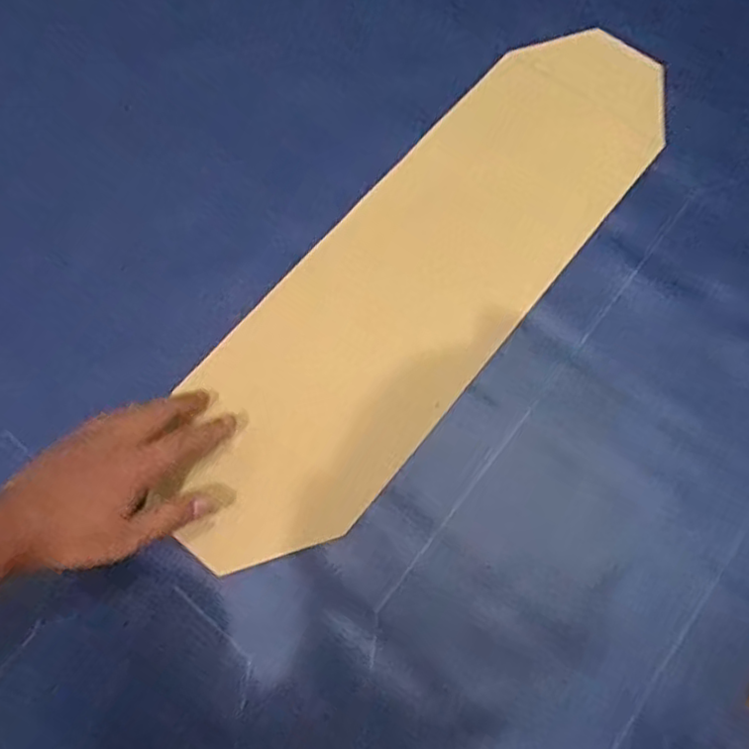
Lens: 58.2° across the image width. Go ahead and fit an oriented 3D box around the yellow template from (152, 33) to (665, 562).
[{"bbox_3d":[0.052,-0.097,0.590,0.183,0.009,0.594,37,74,13],"label":"yellow template"}]

